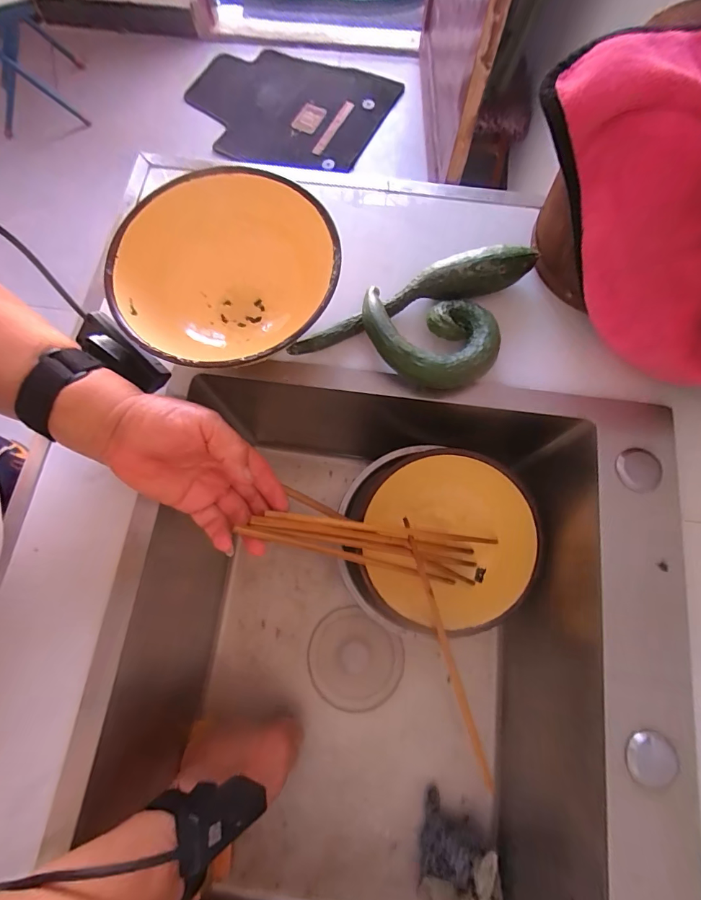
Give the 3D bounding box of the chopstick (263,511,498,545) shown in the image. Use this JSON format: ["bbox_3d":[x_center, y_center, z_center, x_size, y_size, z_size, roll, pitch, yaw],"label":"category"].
[{"bbox_3d":[0.044,0.079,0.397,0.253,0.013,0.008,12,73,-25],"label":"chopstick"}]

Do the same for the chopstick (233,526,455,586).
[{"bbox_3d":[0.012,0.104,0.385,0.238,0.008,0.007,22,73,-29],"label":"chopstick"}]

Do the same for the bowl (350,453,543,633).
[{"bbox_3d":[0.098,0.096,0.426,0.187,0.085,0.172,-7,74,-1],"label":"bowl"}]

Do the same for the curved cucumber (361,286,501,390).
[{"bbox_3d":[0.069,-0.098,0.363,0.118,0.033,0.081,7,75,3],"label":"curved cucumber"}]

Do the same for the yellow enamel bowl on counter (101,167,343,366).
[{"bbox_3d":[-0.114,-0.148,0.354,0.162,0.073,0.173,0,74,1],"label":"yellow enamel bowl on counter"}]

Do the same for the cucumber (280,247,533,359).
[{"bbox_3d":[0.054,-0.141,0.379,0.233,0.042,0.036,-18,75,-4],"label":"cucumber"}]

